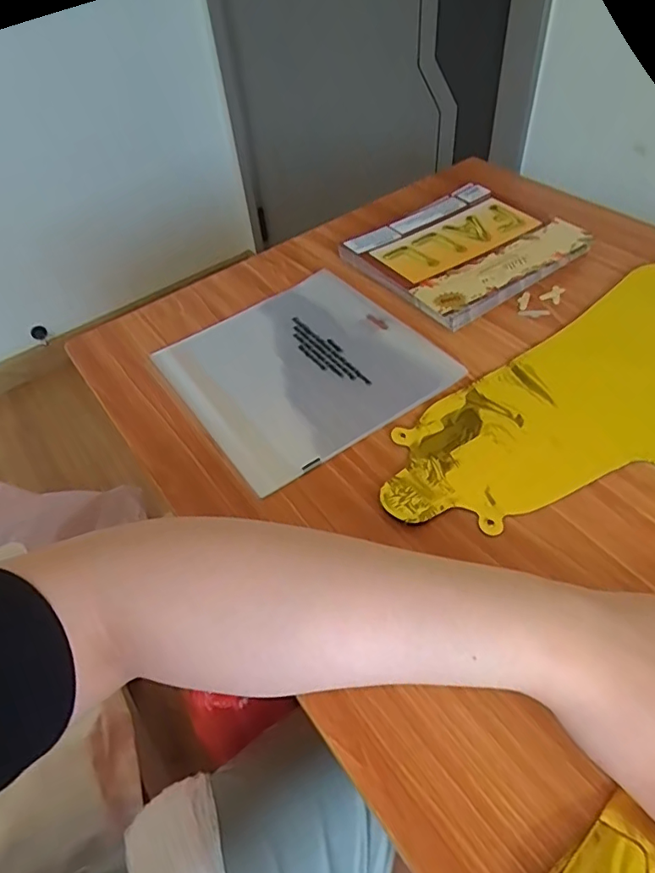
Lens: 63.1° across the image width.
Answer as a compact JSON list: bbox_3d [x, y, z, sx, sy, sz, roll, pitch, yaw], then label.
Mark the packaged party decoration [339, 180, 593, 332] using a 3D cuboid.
[{"bbox_3d":[0.135,-0.188,0.536,0.187,0.025,0.158,-30,53,-18],"label":"packaged party decoration"}]

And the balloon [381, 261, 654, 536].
[{"bbox_3d":[0.233,-0.027,0.390,0.392,0.017,0.192,-31,53,-19],"label":"balloon"}]

